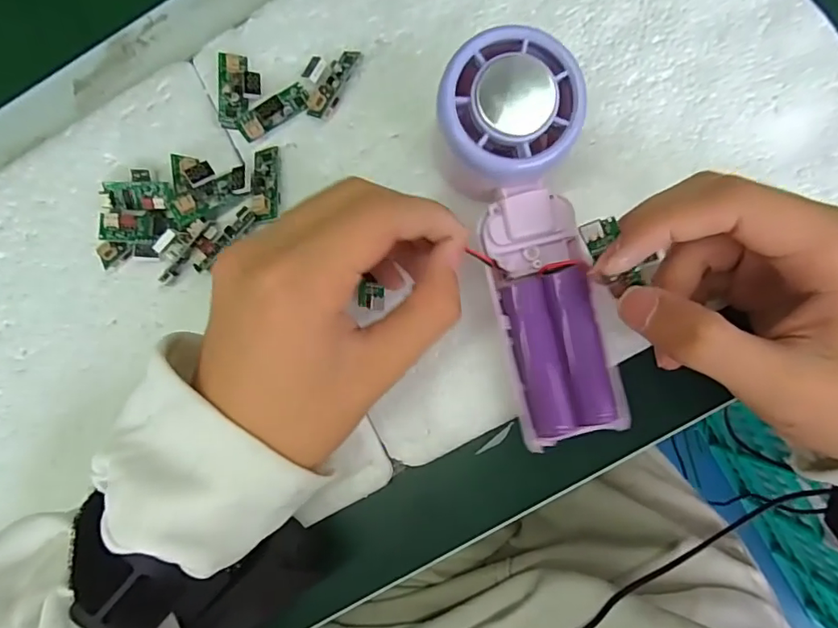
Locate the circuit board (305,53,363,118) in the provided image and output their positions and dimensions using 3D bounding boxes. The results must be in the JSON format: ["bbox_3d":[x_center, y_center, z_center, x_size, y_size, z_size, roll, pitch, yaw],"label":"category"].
[{"bbox_3d":[-0.042,-0.117,0.267,0.012,0.006,0.039,36,90,11],"label":"circuit board"}]

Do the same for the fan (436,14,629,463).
[{"bbox_3d":[0.049,-0.028,0.221,0.050,0.031,0.161,-13,103,6],"label":"fan"}]

